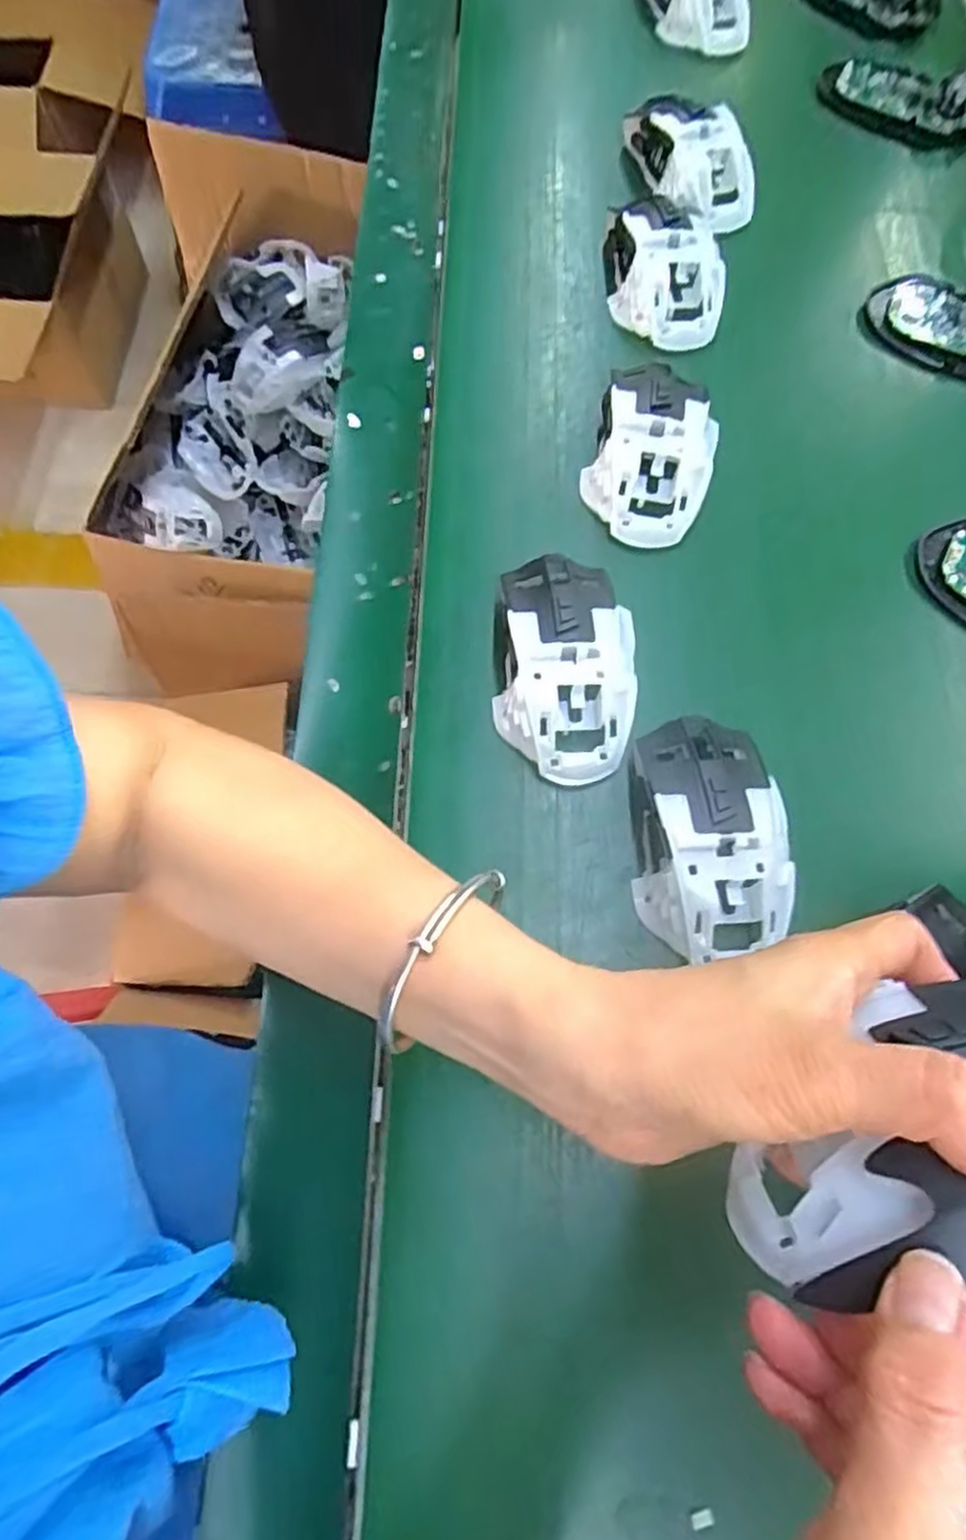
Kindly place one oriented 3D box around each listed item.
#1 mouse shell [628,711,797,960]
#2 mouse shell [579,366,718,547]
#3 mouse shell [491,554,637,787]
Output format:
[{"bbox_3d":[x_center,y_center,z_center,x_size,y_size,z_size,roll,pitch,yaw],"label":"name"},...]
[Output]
[{"bbox_3d":[0.099,0.026,0.330,0.061,0.037,0.106,-3,69,-3],"label":"mouse shell"},{"bbox_3d":[0.094,-0.179,0.410,0.065,0.036,0.107,17,69,5],"label":"mouse shell"},{"bbox_3d":[0.040,-0.054,0.359,0.063,0.039,0.113,5,69,0],"label":"mouse shell"}]

